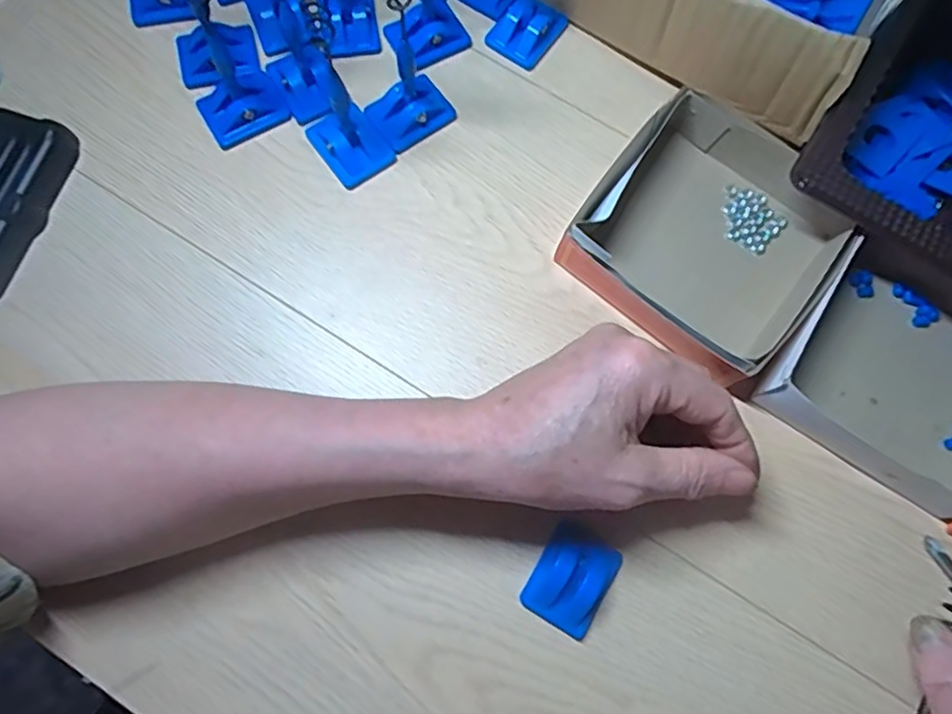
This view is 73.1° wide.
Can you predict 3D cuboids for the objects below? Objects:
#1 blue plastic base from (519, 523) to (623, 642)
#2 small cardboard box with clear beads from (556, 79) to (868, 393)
[{"bbox_3d":[0.047,0.106,0.305,0.036,0.017,0.045,31,77,6],"label":"blue plastic base"},{"bbox_3d":[0.124,-0.064,0.345,0.122,0.034,0.134,38,78,8],"label":"small cardboard box with clear beads"}]

